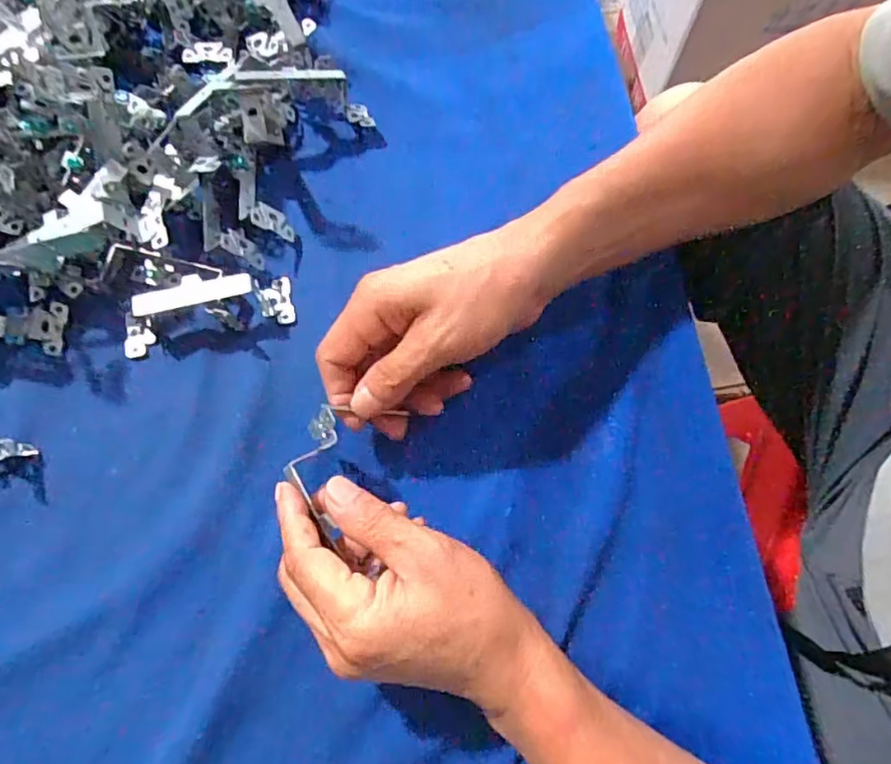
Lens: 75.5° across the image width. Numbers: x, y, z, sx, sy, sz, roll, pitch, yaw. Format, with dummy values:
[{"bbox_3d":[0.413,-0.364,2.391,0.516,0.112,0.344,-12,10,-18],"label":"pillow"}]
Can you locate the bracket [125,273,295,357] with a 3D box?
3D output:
[{"bbox_3d":[-0.151,-0.046,0.355,0.105,0.032,0.029,-15,73,-5],"label":"bracket"}]

